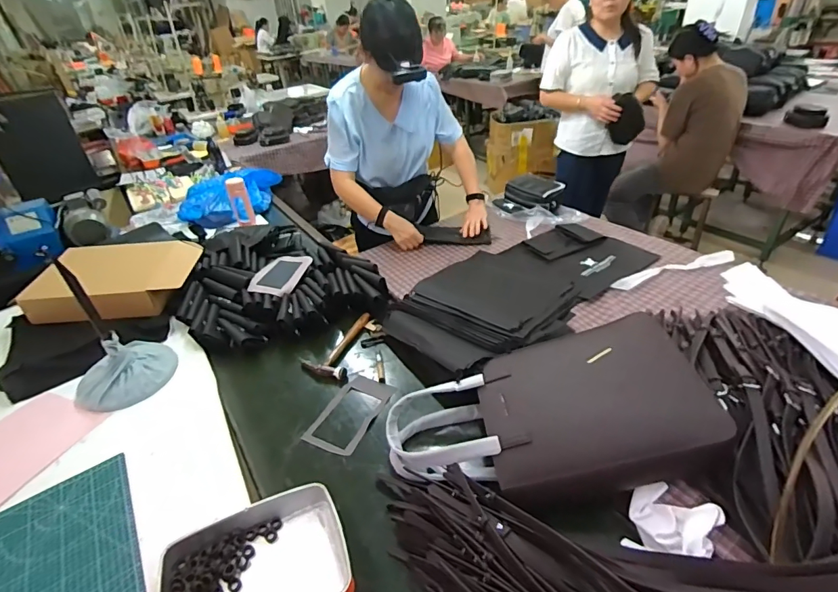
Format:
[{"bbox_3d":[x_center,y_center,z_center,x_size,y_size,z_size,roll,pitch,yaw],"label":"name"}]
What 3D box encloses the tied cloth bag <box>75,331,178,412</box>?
[{"bbox_3d":[-0.716,0.168,1.057,0.218,0.113,0.164,-34,44,-32],"label":"tied cloth bag"}]

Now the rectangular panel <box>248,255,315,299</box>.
[{"bbox_3d":[-0.427,-0.079,1.369,0.144,0.015,0.242,3,37,13],"label":"rectangular panel"}]

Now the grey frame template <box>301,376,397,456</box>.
[{"bbox_3d":[-0.152,0.261,0.984,0.128,0.011,0.207,12,39,30],"label":"grey frame template"}]

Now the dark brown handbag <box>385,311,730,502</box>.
[{"bbox_3d":[0.225,0.244,0.830,0.566,0.130,0.317,-22,40,5],"label":"dark brown handbag"}]

